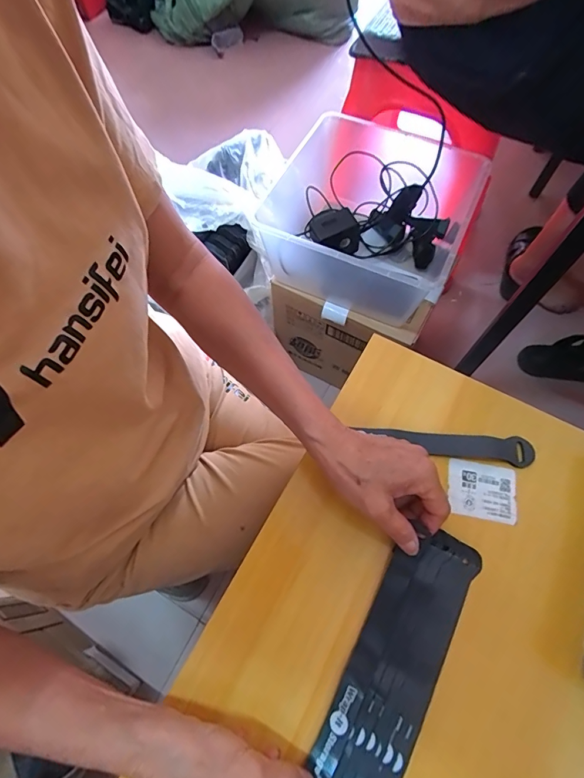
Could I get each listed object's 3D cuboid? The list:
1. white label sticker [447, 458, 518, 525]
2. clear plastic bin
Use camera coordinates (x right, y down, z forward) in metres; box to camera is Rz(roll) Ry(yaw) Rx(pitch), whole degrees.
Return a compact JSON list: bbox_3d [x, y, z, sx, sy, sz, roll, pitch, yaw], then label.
[{"bbox_3d":[0.170,0.092,0.355,0.059,0.004,0.048,10,70,5],"label":"white label sticker"},{"bbox_3d":[0.121,-0.280,0.683,0.323,0.156,0.300,23,68,11],"label":"clear plastic bin"}]

